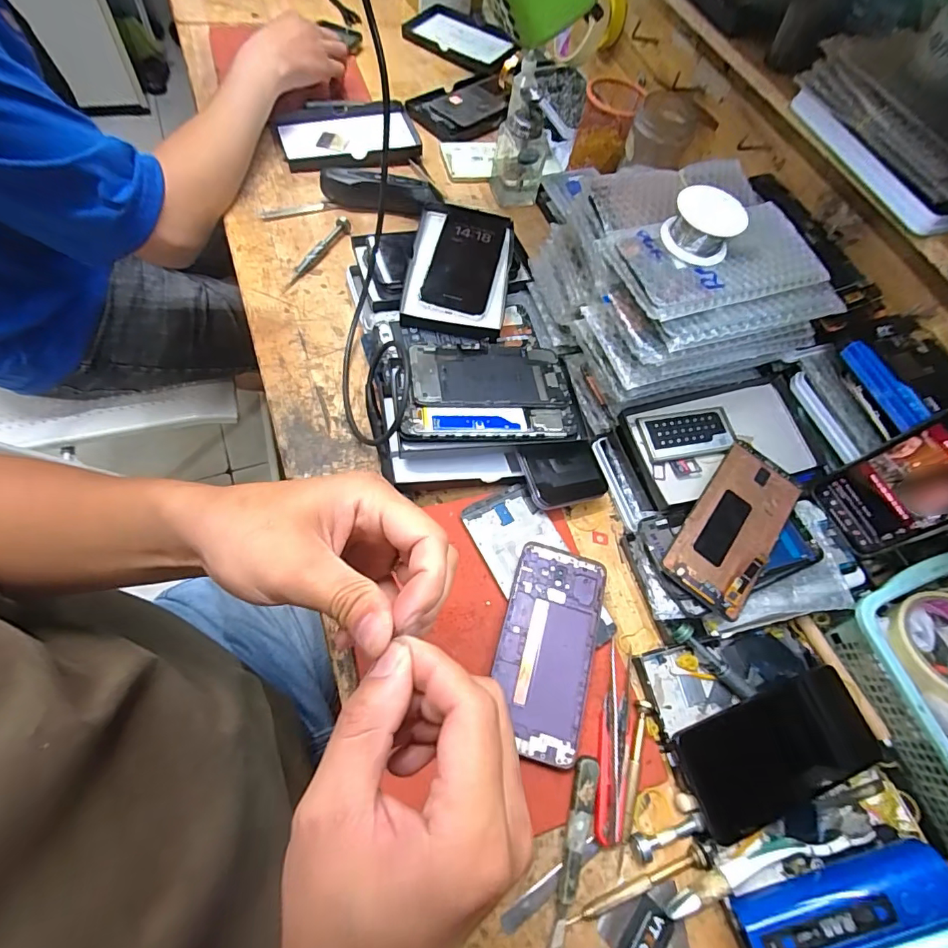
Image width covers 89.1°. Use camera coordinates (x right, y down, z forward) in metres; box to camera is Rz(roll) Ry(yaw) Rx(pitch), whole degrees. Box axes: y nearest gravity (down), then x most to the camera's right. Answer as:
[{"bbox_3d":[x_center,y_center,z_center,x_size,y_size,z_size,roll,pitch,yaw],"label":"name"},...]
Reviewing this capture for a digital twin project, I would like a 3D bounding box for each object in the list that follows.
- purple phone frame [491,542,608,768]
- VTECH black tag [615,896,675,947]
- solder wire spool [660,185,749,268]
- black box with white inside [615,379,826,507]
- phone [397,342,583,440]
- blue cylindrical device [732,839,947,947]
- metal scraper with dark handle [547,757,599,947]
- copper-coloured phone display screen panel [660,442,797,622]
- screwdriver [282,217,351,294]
[{"bbox_3d":[0.059,0.138,0.387,0.074,0.012,0.158,17,62,0],"label":"purple phone frame"},{"bbox_3d":[0.114,0.308,0.317,0.027,0.006,0.040,38,64,11],"label":"VTECH black tag"},{"bbox_3d":[0.178,-0.194,0.373,0.053,0.033,0.052,3,63,-7],"label":"solder wire spool"},{"bbox_3d":[0.234,-0.032,0.452,0.170,0.020,0.097,-12,66,-14],"label":"black box with white inside"},{"bbox_3d":[0.017,-0.077,0.443,0.156,0.012,0.102,0,67,-13],"label":"phone"},{"bbox_3d":[0.252,0.286,0.298,0.152,0.029,0.070,-18,68,5],"label":"blue cylindrical device"},{"bbox_3d":[0.067,0.268,0.326,0.017,0.010,0.133,17,62,0],"label":"metal scraper with dark handle"},{"bbox_3d":[0.220,0.041,0.402,0.068,0.012,0.148,38,69,8],"label":"copper-coloured phone display screen panel"},{"bbox_3d":[-0.182,-0.254,0.554,0.017,0.009,0.127,30,63,7],"label":"screwdriver"}]

